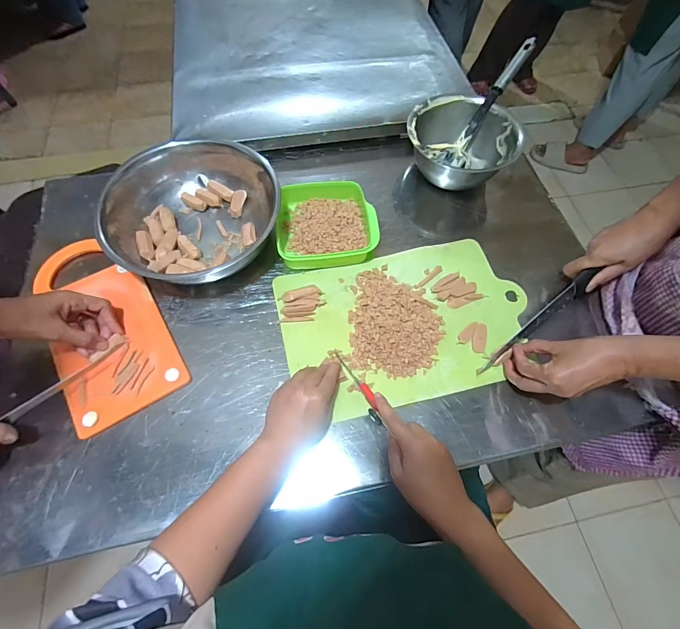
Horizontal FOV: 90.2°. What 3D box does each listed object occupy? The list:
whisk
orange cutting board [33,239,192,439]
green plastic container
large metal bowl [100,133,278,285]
[{"bbox_3d":[0.275,-0.378,0.618,0.047,0.050,0.237,34,100,12],"label":"whisk"},{"bbox_3d":[-0.340,0.007,0.486,0.142,0.018,0.296,-30,71,-15],"label":"orange cutting board"},{"bbox_3d":[-0.023,-0.153,0.562,0.156,0.040,0.161,-5,66,-4],"label":"green plastic container"},{"bbox_3d":[-0.221,-0.161,0.531,0.248,0.086,0.215,-6,66,-5],"label":"large metal bowl"}]

